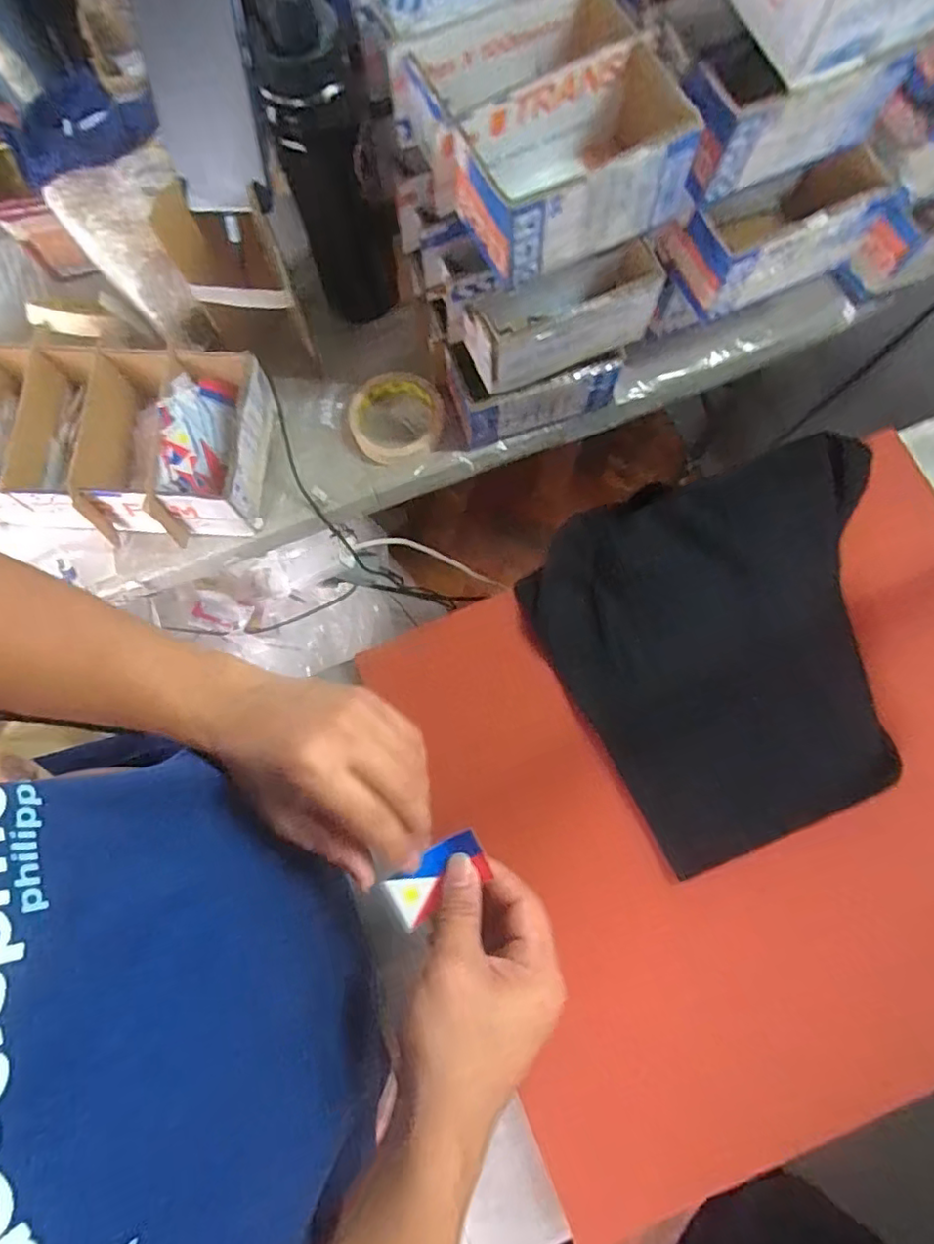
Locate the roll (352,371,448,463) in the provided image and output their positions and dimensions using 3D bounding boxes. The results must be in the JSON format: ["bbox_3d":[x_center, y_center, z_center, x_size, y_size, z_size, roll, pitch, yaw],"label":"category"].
[{"bbox_3d":[-0.073,-0.210,0.604,0.090,0.026,0.097,0,78,1],"label":"roll"}]

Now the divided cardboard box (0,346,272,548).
[{"bbox_3d":[-0.519,-0.187,0.601,0.633,0.107,0.184,6,78,3],"label":"divided cardboard box"}]

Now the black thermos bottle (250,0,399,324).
[{"bbox_3d":[-0.115,-0.384,0.533,0.086,0.300,0.079,-12,78,-1],"label":"black thermos bottle"}]

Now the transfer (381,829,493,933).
[{"bbox_3d":[-0.016,0.145,0.336,0.057,0.007,0.029,-34,72,-9],"label":"transfer"}]

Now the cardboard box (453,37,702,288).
[{"bbox_3d":[0.075,-0.331,0.437,0.157,0.075,0.097,-27,78,-5],"label":"cardboard box"}]

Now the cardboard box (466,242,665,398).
[{"bbox_3d":[0.080,-0.263,0.505,0.165,0.077,0.063,-22,78,-3],"label":"cardboard box"}]

